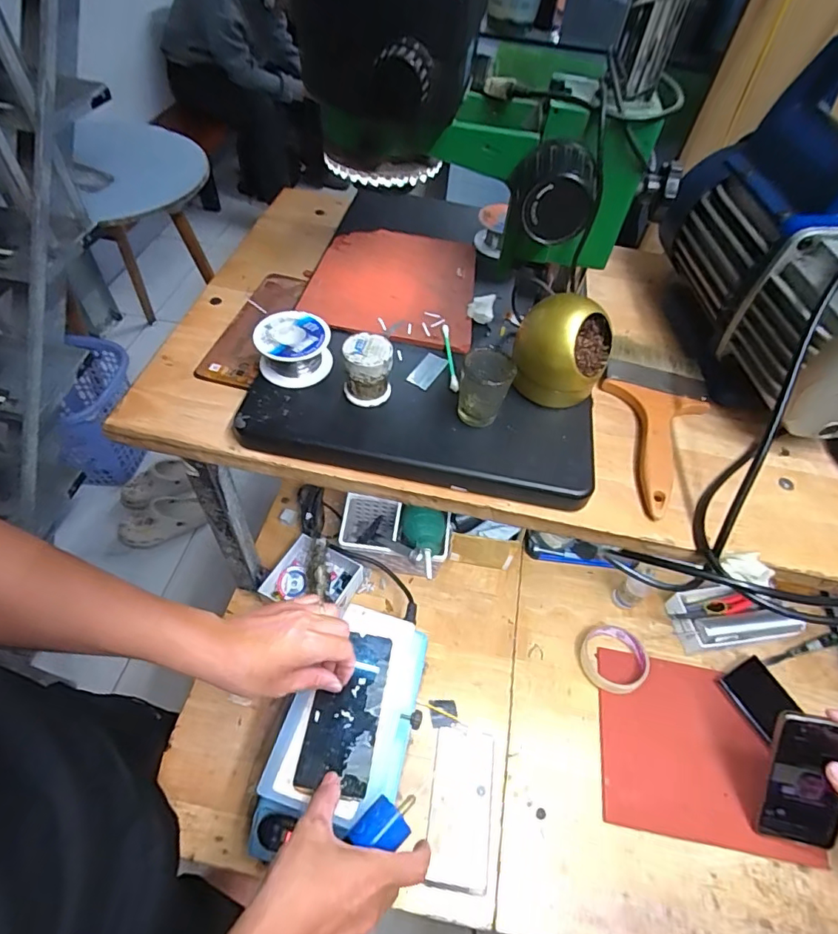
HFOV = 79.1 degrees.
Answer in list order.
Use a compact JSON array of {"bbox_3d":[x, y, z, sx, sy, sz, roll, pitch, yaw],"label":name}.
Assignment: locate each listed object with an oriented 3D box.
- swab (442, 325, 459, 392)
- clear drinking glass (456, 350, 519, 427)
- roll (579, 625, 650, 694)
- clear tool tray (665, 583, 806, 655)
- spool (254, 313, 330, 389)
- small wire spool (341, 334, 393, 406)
[{"bbox_3d":[0.026,-0.089,0.415,0.008,0.013,0.070,-2,53,-7],"label":"swab"},{"bbox_3d":[0.046,-0.054,0.363,0.034,0.049,0.034,9,53,1],"label":"clear drinking glass"},{"bbox_3d":[0.269,0.257,0.694,0.083,0.027,0.098,25,55,13],"label":"roll"},{"bbox_3d":[0.439,0.211,0.717,0.158,0.063,0.085,-3,53,-8],"label":"clear tool tray"},{"bbox_3d":[-0.097,-0.090,0.394,0.054,0.035,0.054,3,53,-4],"label":"spool"},{"bbox_3d":[-0.037,-0.068,0.369,0.034,0.044,0.030,4,53,-2],"label":"small wire spool"}]

